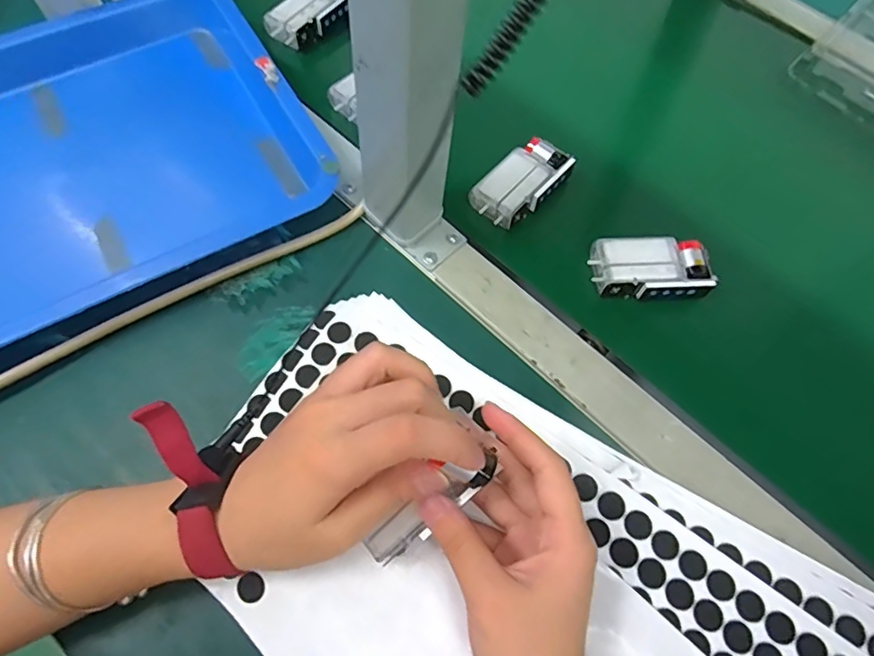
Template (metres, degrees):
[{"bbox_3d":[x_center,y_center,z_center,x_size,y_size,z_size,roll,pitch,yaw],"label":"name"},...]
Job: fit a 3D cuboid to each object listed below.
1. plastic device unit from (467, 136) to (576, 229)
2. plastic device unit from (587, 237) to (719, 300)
[{"bbox_3d":[0.065,-0.111,0.405,0.078,0.019,0.042,-41,73,-19],"label":"plastic device unit"},{"bbox_3d":[0.150,-0.042,0.376,0.079,0.017,0.041,-1,65,-3],"label":"plastic device unit"}]

